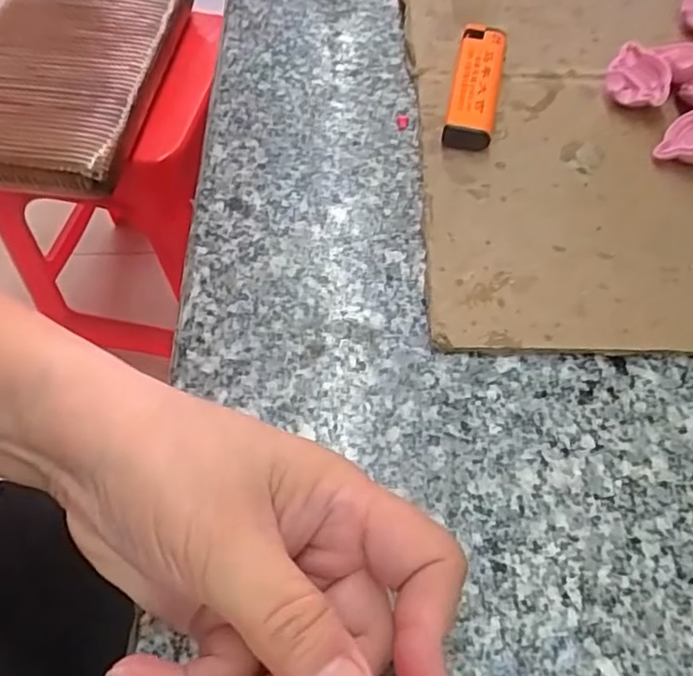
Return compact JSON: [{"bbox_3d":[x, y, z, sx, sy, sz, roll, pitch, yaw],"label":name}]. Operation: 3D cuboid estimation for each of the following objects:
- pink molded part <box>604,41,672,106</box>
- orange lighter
[{"bbox_3d":[0.146,-0.129,0.311,0.030,0.019,0.028,22,63,13],"label":"pink molded part"},{"bbox_3d":[0.065,-0.127,0.313,0.023,0.015,0.077,11,61,7],"label":"orange lighter"}]

